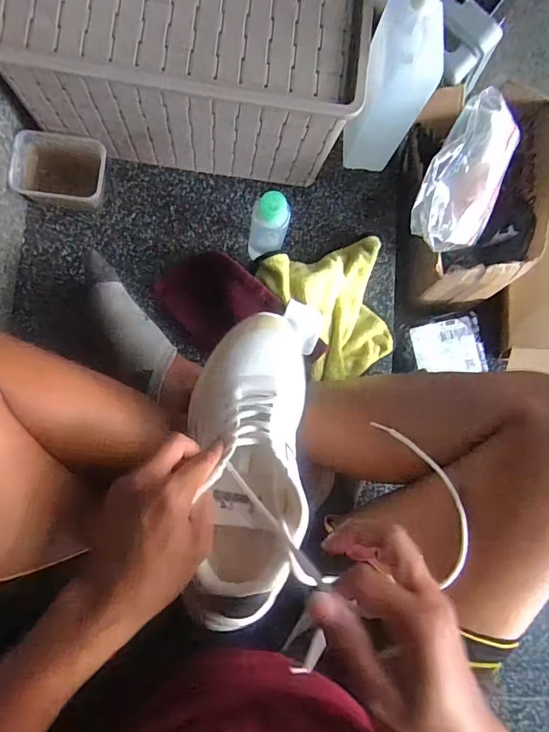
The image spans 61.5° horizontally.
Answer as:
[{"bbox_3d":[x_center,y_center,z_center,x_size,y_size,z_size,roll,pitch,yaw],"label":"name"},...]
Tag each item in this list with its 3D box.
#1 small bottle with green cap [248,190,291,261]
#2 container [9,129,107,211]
[{"bbox_3d":[-0.009,-0.162,0.572,0.043,0.138,0.044,6,83,-6],"label":"small bottle with green cap"},{"bbox_3d":[-0.262,-0.244,0.584,0.102,0.060,0.080,5,83,-6],"label":"container"}]

